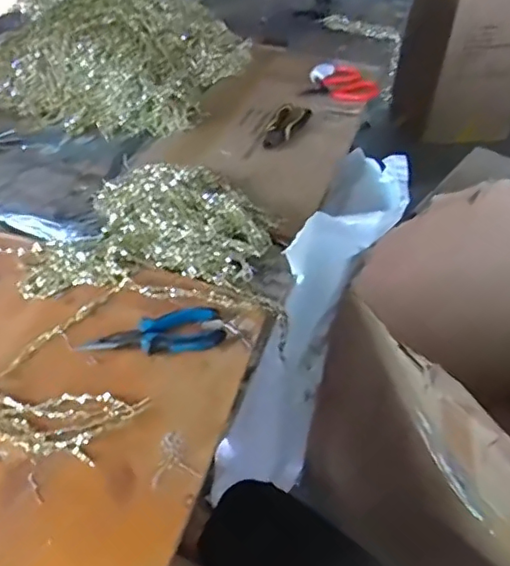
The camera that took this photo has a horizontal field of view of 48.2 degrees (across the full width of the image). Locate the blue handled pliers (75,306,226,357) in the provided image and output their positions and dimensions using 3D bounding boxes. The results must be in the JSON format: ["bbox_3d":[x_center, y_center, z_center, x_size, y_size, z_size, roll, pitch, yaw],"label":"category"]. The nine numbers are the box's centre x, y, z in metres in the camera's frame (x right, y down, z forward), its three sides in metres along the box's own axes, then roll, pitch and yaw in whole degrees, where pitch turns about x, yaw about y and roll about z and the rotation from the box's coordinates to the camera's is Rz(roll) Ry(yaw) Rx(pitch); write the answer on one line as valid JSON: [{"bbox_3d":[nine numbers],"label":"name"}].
[{"bbox_3d":[-0.109,0.056,0.618,0.146,0.019,0.055,-7,44,-11],"label":"blue handled pliers"}]

